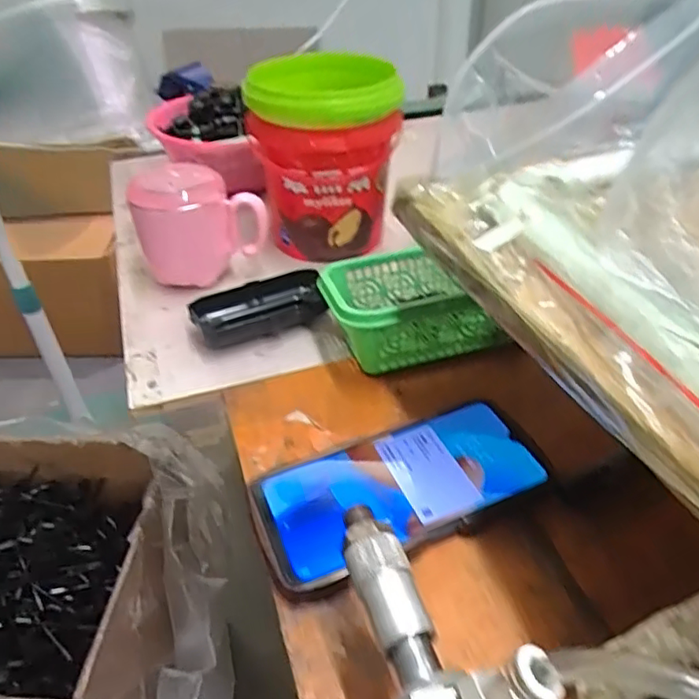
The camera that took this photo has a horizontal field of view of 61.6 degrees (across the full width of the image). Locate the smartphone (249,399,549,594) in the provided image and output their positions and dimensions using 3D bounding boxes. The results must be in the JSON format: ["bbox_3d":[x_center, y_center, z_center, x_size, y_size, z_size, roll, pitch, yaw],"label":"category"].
[{"bbox_3d":[0.029,0.076,0.335,0.161,0.014,0.074,-17,42,-18],"label":"smartphone"}]

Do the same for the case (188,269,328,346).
[{"bbox_3d":[-0.071,-0.032,0.475,0.107,0.023,0.052,-16,41,-17],"label":"case"}]

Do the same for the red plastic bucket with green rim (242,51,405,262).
[{"bbox_3d":[-0.024,-0.179,0.547,0.129,0.151,0.137,-9,40,-8],"label":"red plastic bucket with green rim"}]

